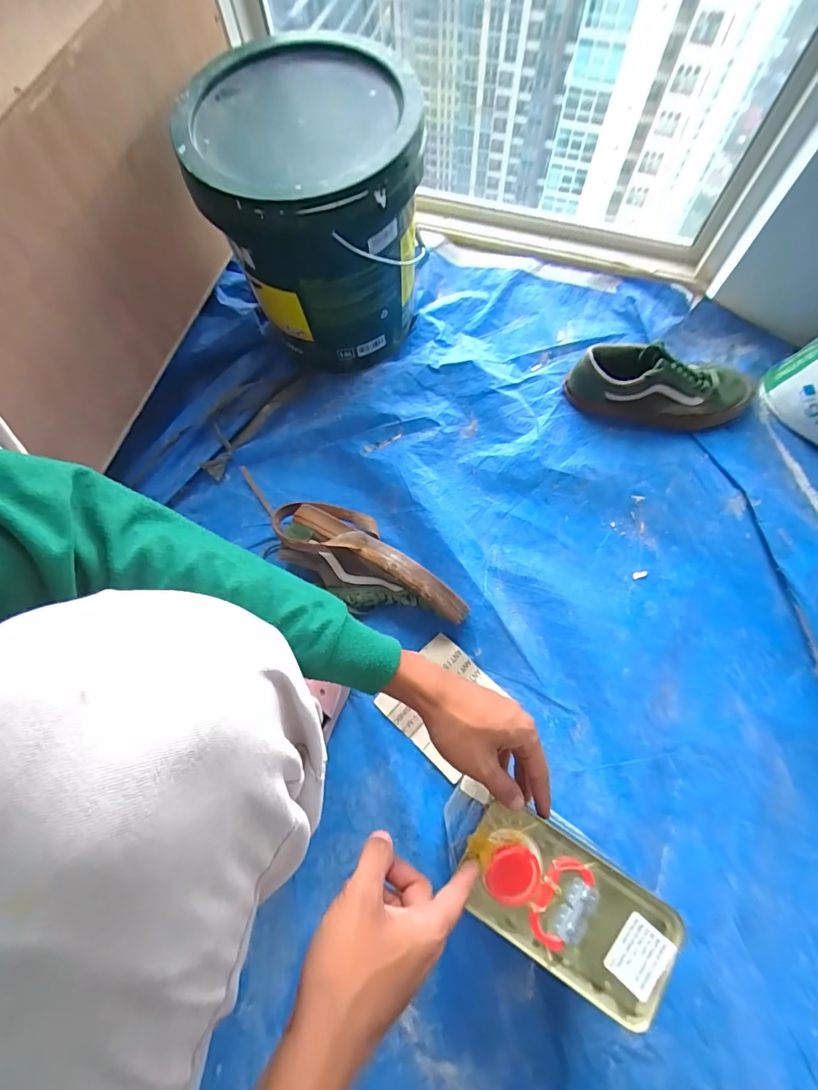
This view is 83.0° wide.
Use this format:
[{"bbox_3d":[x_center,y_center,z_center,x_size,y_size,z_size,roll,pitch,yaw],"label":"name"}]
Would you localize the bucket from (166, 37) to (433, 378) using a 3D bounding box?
[{"bbox_3d":[-0.128,-0.466,0.678,0.271,0.297,0.294,-1,71,2],"label":"bucket"}]

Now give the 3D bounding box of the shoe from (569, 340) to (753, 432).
[{"bbox_3d":[0.400,-0.248,0.730,0.284,0.084,0.101,7,72,4],"label":"shoe"}]

